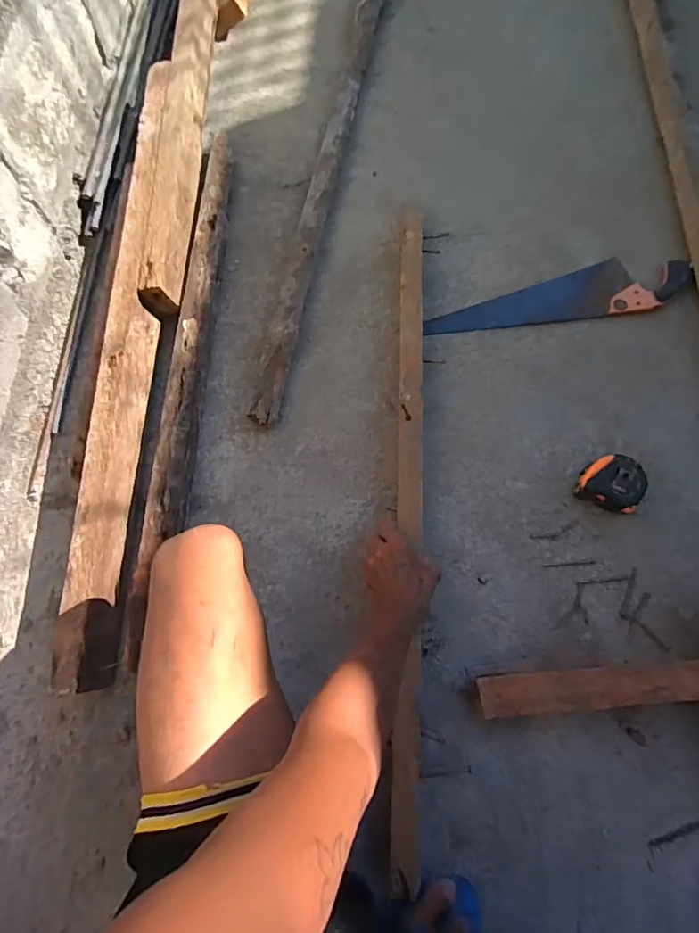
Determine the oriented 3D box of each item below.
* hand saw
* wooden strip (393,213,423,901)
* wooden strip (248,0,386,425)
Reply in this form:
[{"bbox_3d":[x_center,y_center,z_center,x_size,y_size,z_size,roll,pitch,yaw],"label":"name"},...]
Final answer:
[{"bbox_3d":[0.351,-0.290,0.857,0.447,0.018,0.103,-6,72,-3],"label":"hand saw"},{"bbox_3d":[0.085,0.036,0.722,0.038,0.036,0.927,3,72,0],"label":"wooden strip"},{"bbox_3d":[-0.031,-0.575,0.925,0.053,0.046,1.088,11,72,3],"label":"wooden strip"}]

